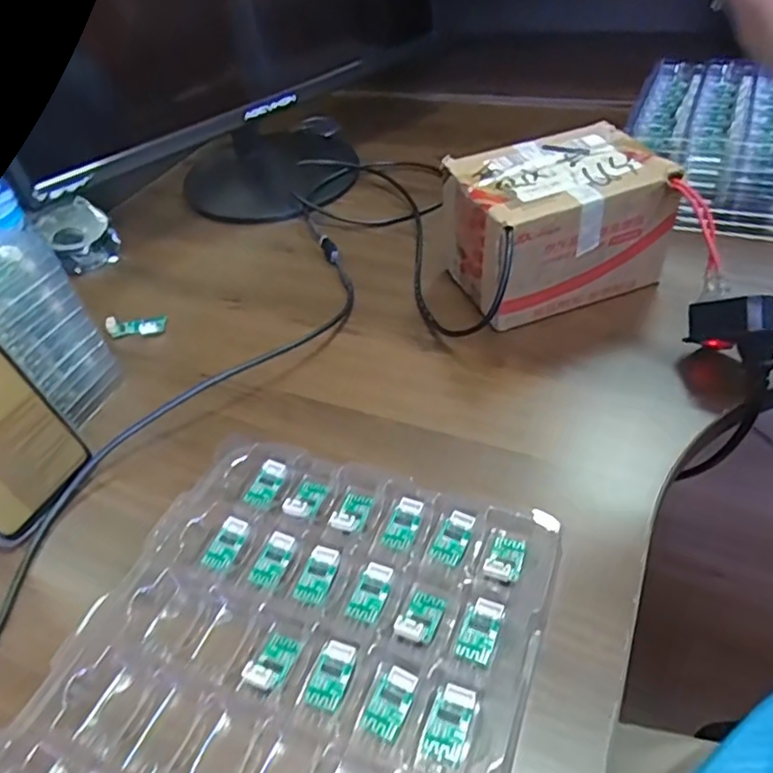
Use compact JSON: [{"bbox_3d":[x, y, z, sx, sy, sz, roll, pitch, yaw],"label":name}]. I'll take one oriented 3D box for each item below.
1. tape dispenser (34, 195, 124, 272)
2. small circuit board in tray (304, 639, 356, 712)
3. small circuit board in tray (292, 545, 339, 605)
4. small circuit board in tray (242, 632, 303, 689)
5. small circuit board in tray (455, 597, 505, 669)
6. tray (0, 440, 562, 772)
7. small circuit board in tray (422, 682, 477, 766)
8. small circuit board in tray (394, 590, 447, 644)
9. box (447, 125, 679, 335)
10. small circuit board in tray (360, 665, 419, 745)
[{"bbox_3d":[-0.302,-0.149,0.610,0.064,0.043,0.068,-31,48,-24],"label":"tape dispenser"},{"bbox_3d":[-0.025,0.134,0.289,0.017,0.007,0.028,12,46,18],"label":"small circuit board in tray"},{"bbox_3d":[-0.037,0.099,0.327,0.017,0.006,0.029,11,45,17],"label":"small circuit board in tray"},{"bbox_3d":[-0.054,0.130,0.296,0.017,0.010,0.027,17,48,22],"label":"small circuit board in tray"},{"bbox_3d":[0.045,0.117,0.297,0.017,0.004,0.030,14,64,19],"label":"small circuit board in tray"},{"bbox_3d":[-0.056,0.145,0.274,0.211,0.020,0.275,13,46,19],"label":"tray"},{"bbox_3d":[0.028,0.146,0.269,0.017,0.004,0.030,13,64,19],"label":"small circuit board in tray"},{"bbox_3d":[0.018,0.112,0.306,0.018,0.009,0.028,17,47,22],"label":"small circuit board in tray"},{"bbox_3d":[0.130,-0.123,0.483,0.146,0.101,0.108,-20,44,-13],"label":"box"},{"bbox_3d":[0.002,0.139,0.275,0.018,0.007,0.027,20,49,24],"label":"small circuit board in tray"}]

